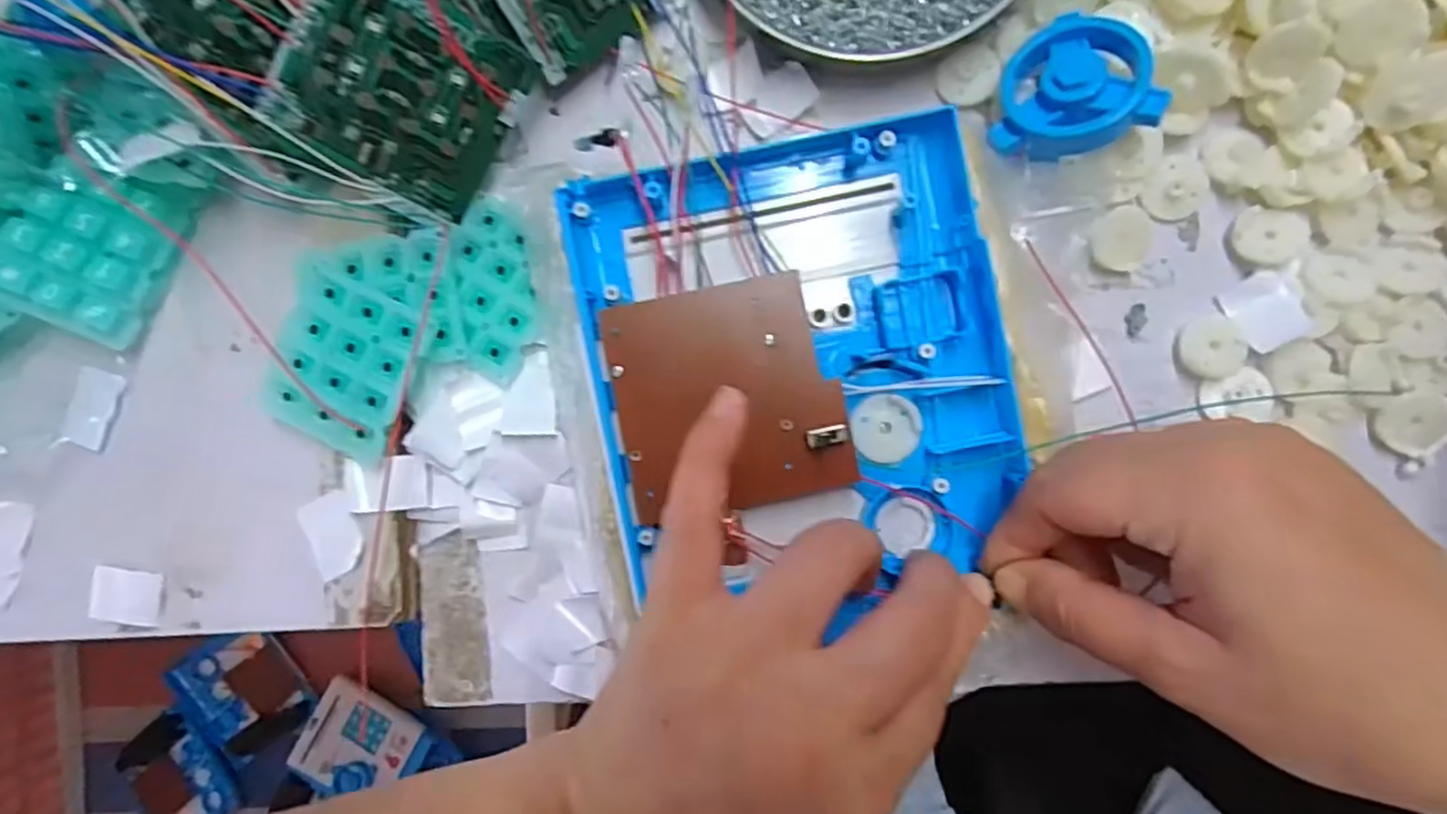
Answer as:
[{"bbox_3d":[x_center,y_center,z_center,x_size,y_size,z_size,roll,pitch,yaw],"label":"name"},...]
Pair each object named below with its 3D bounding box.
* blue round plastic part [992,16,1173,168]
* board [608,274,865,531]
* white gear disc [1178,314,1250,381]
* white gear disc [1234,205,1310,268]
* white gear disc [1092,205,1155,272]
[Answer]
[{"bbox_3d":[0.126,-0.117,0.260,0.051,0.019,0.051,-4,81,27],"label":"blue round plastic part"},{"bbox_3d":[0.001,-0.003,0.242,0.073,0.006,0.072,-12,91,3],"label":"board"},{"bbox_3d":[0.182,-0.022,0.271,0.021,0.006,0.023,0,89,3],"label":"white gear disc"},{"bbox_3d":[0.204,-0.064,0.270,0.026,0.004,0.022,2,89,3],"label":"white gear disc"},{"bbox_3d":[0.151,-0.064,0.273,0.022,0.004,0.024,0,89,3],"label":"white gear disc"}]

